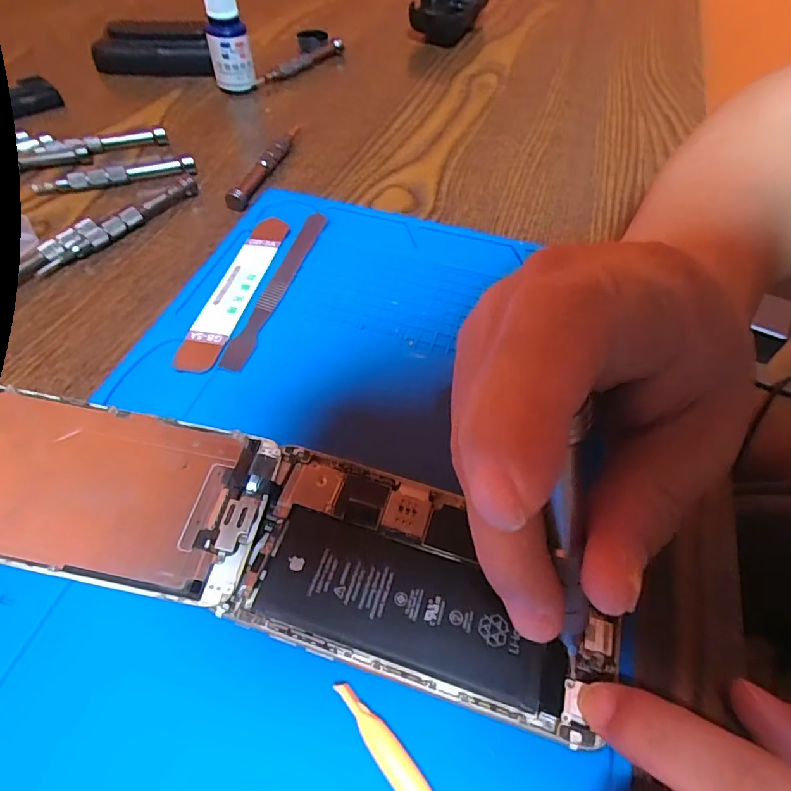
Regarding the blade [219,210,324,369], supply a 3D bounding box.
[{"bbox_3d":[-0.061,-0.059,0.266,0.012,0.004,0.120,13,54,7],"label":"blade"}]

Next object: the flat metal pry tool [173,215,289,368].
[{"bbox_3d":[-0.082,-0.057,0.263,0.021,0.004,0.115,11,53,6],"label":"flat metal pry tool"}]

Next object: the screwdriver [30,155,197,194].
[{"bbox_3d":[-0.175,-0.138,0.318,0.094,0.011,0.011,-13,55,-12],"label":"screwdriver"}]

